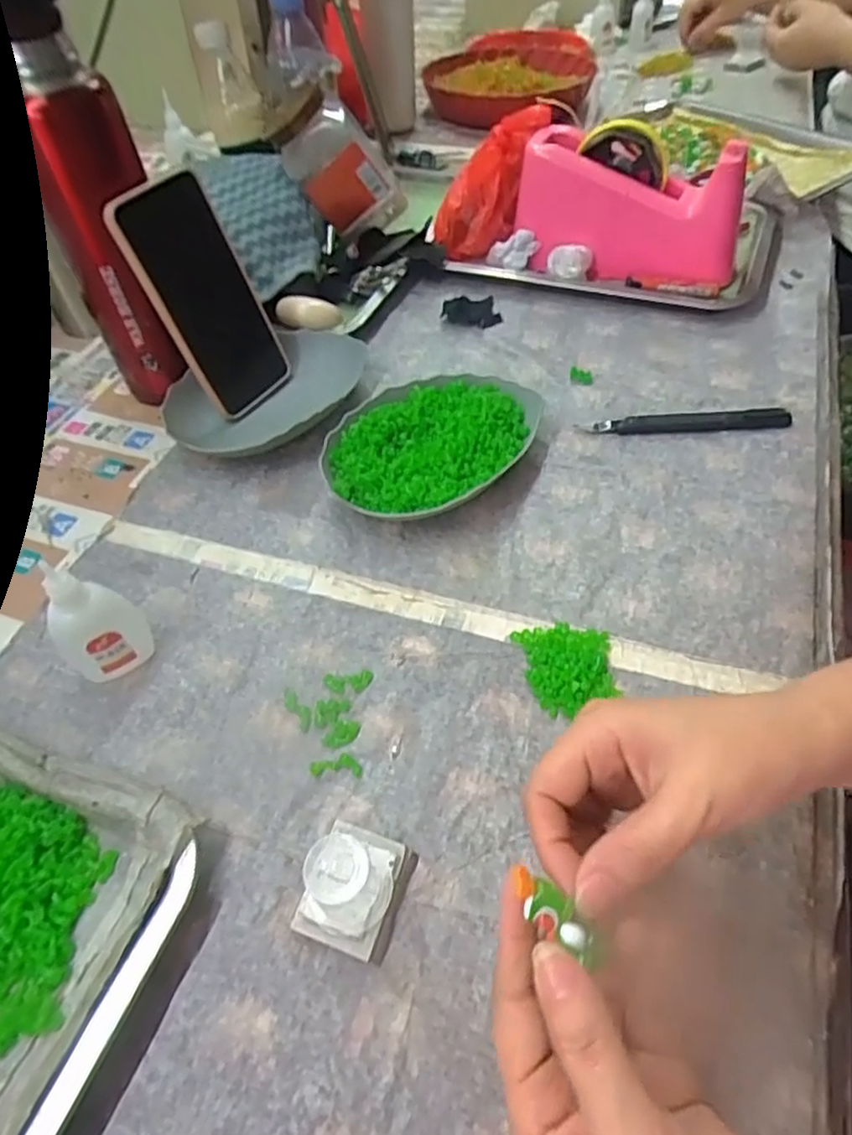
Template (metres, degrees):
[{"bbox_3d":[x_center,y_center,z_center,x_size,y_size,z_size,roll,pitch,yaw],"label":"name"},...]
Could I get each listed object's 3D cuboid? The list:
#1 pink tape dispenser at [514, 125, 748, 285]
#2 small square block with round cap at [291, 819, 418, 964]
[{"bbox_3d":[0.181,-0.314,0.577,0.194,0.104,0.061,17,55,17],"label":"pink tape dispenser"},{"bbox_3d":[-0.032,0.138,0.283,0.041,0.045,0.049,15,55,15],"label":"small square block with round cap"}]

